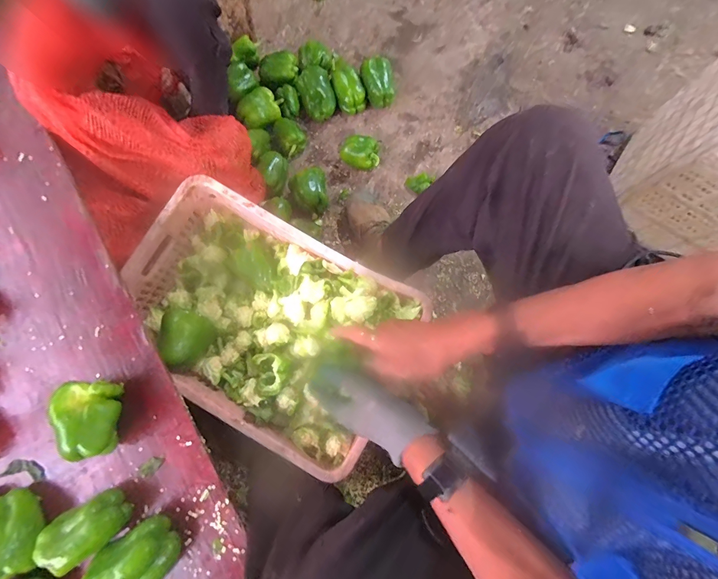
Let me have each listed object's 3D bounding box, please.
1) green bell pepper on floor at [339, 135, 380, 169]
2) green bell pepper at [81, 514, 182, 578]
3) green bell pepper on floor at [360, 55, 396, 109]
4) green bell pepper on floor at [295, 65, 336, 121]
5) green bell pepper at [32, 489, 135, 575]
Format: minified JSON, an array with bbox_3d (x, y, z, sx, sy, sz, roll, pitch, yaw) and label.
[{"bbox_3d":[0.006,-0.360,0.924,0.102,0.074,0.082,30,81,5],"label":"green bell pepper on floor"},{"bbox_3d":[-0.279,0.341,0.429,0.094,0.067,0.078,-42,82,-7],"label":"green bell pepper"},{"bbox_3d":[0.055,-0.566,0.955,0.085,0.091,0.098,-17,80,-3],"label":"green bell pepper on floor"},{"bbox_3d":[-0.113,-0.536,0.960,0.091,0.077,0.129,-27,80,-5],"label":"green bell pepper on floor"},{"bbox_3d":[-0.345,0.303,0.439,0.081,0.065,0.060,-33,81,-6],"label":"green bell pepper"}]

